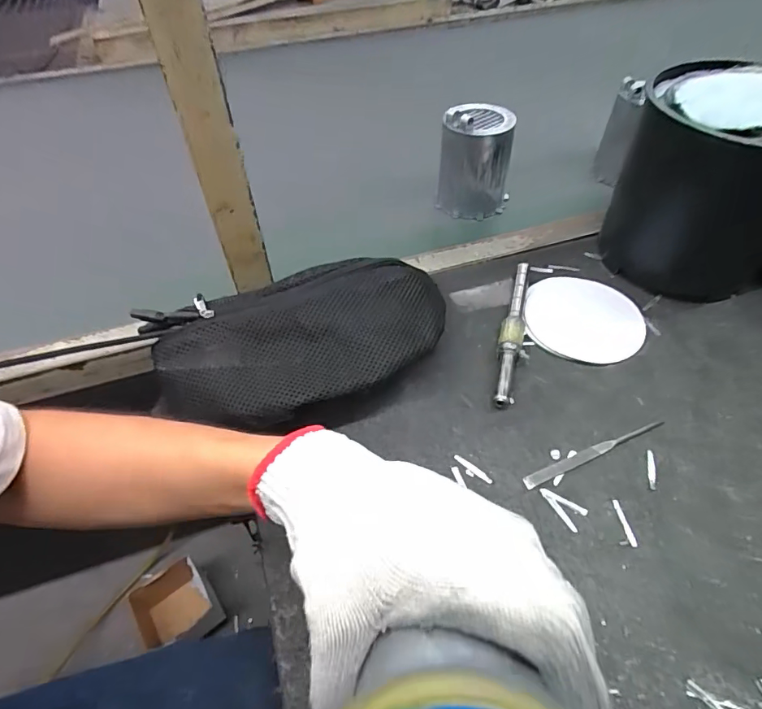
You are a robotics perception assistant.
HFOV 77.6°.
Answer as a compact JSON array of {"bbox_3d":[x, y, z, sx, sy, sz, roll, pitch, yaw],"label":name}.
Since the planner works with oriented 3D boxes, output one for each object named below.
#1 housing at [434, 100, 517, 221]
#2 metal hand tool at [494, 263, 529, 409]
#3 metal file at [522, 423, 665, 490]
[{"bbox_3d":[0.119,-0.252,0.604,0.088,0.111,0.075,4,51,5],"label":"housing"},{"bbox_3d":[0.132,-0.027,0.474,0.022,0.020,0.184,12,52,12],"label":"metal hand tool"},{"bbox_3d":[0.178,0.081,0.394,0.135,0.004,0.010,-19,53,-14],"label":"metal file"}]

